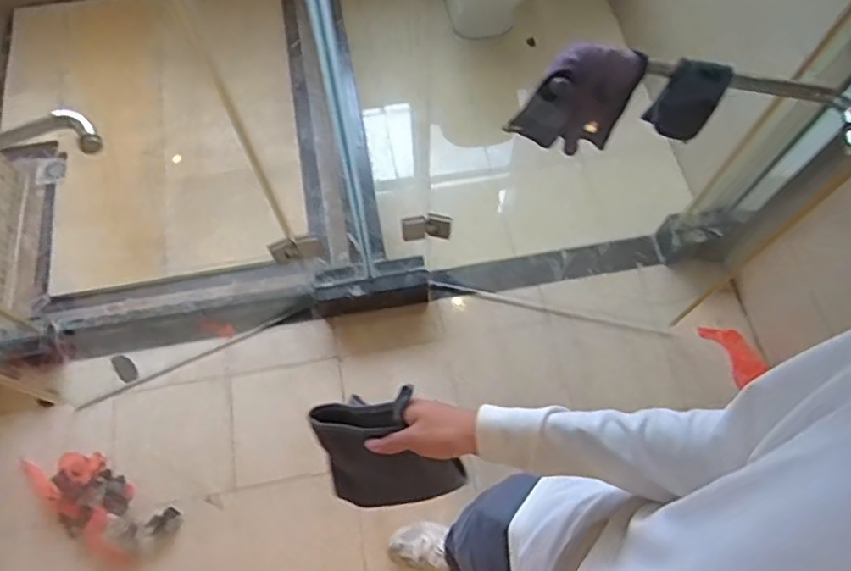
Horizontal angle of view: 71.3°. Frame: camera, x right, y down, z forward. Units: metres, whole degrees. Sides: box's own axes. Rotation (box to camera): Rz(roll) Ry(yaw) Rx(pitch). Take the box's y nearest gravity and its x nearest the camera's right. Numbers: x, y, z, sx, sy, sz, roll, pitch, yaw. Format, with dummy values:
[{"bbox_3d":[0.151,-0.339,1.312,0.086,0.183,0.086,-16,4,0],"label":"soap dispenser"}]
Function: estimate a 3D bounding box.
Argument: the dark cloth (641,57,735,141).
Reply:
[{"bbox_3d":[0.401,-0.284,0.910,0.083,0.135,0.037,26,70,10],"label":"dark cloth"}]

